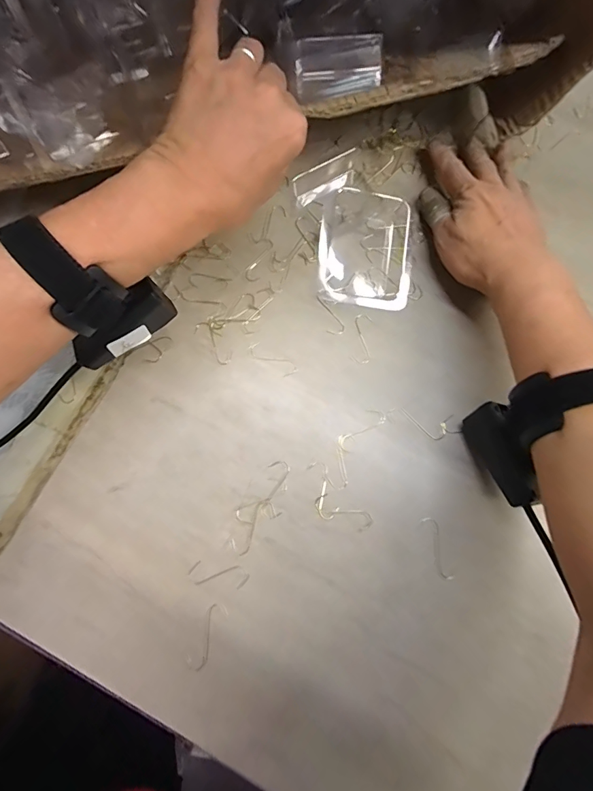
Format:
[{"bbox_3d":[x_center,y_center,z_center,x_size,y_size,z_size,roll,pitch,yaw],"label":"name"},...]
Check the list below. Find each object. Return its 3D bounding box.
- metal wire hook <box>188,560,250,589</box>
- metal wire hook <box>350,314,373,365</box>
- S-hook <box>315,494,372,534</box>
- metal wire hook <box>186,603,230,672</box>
[{"bbox_3d":[-0.054,0.126,0.290,0.042,0.004,0.016,6,75,3],"label":"metal wire hook"},{"bbox_3d":[0.053,-0.046,0.333,0.016,0.004,0.043,7,75,3],"label":"metal wire hook"},{"bbox_3d":[0.034,0.084,0.297,0.042,0.004,0.014,25,77,7],"label":"S-hook"},{"bbox_3d":[-0.060,0.163,0.280,0.014,0.004,0.043,24,77,7],"label":"metal wire hook"}]

